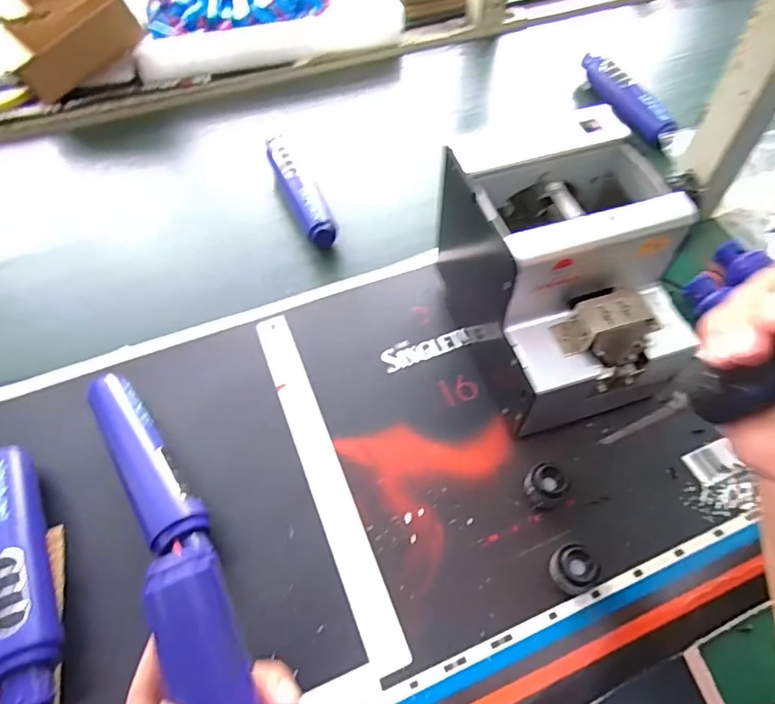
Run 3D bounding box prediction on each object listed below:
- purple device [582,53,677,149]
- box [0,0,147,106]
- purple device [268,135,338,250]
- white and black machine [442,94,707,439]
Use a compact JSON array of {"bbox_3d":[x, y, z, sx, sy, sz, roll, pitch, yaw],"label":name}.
[{"bbox_3d":[0.283,-0.309,0.622,0.040,0.026,0.168,-17,58,-10],"label":"purple device"},{"bbox_3d":[-0.436,-0.463,0.700,0.166,0.062,0.269,-22,59,-13],"label":"box"},{"bbox_3d":[-0.097,-0.179,0.559,0.035,0.028,0.157,-22,59,-13],"label":"purple device"},{"bbox_3d":[0.130,-0.055,0.393,0.126,0.148,0.180,-15,58,-8],"label":"white and black machine"}]

